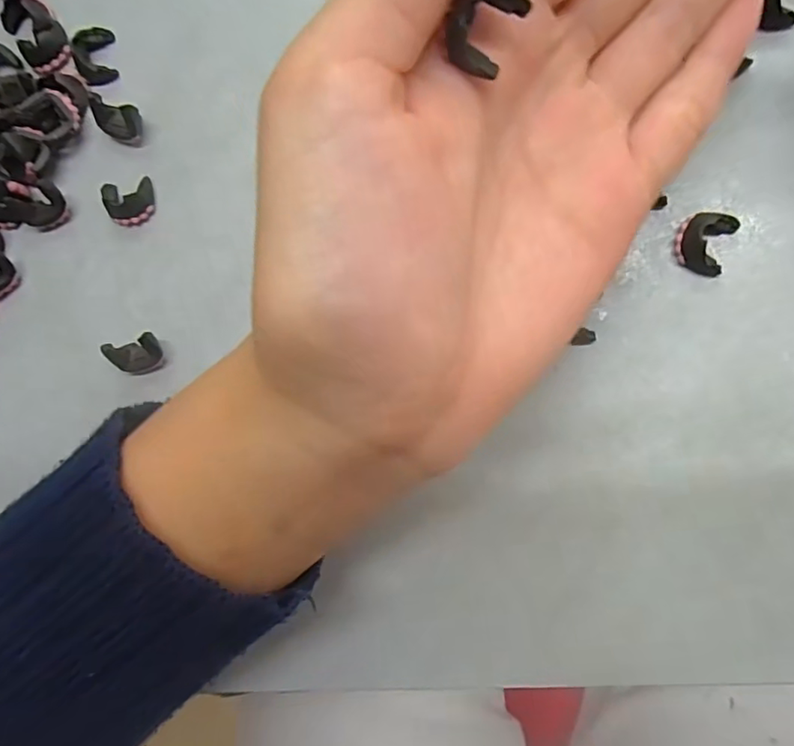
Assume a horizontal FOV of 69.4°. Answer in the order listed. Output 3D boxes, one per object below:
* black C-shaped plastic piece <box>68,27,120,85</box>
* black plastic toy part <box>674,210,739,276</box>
[{"bbox_3d":[-0.095,-0.099,0.179,0.011,0.007,0.017,-10,86,9],"label":"black C-shaped plastic piece"},{"bbox_3d":[0.082,-0.035,0.152,0.014,0.007,0.016,20,91,8],"label":"black plastic toy part"}]

